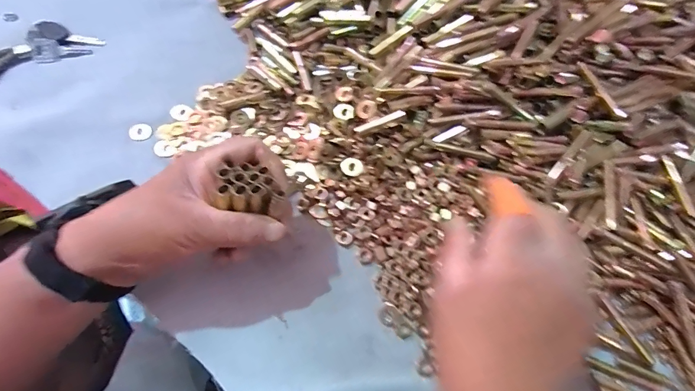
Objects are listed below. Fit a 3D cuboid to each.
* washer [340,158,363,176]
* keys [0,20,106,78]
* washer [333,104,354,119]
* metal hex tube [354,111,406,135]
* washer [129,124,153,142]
[{"bbox_3d":[0.004,-0.026,0.319,0.018,0.004,0.018,-23,69,-9],"label":"washer"},{"bbox_3d":[-0.334,-0.150,0.372,0.136,0.012,0.056,-26,70,-10],"label":"keys"},{"bbox_3d":[-0.004,-0.078,0.338,0.019,0.004,0.016,2,68,1],"label":"washer"},{"bbox_3d":[0.028,-0.064,0.313,0.045,0.007,0.006,-19,67,17],"label":"metal hex tube"},{"bbox_3d":[-0.200,-0.062,0.347,0.021,0.004,0.020,0,68,0],"label":"washer"}]

